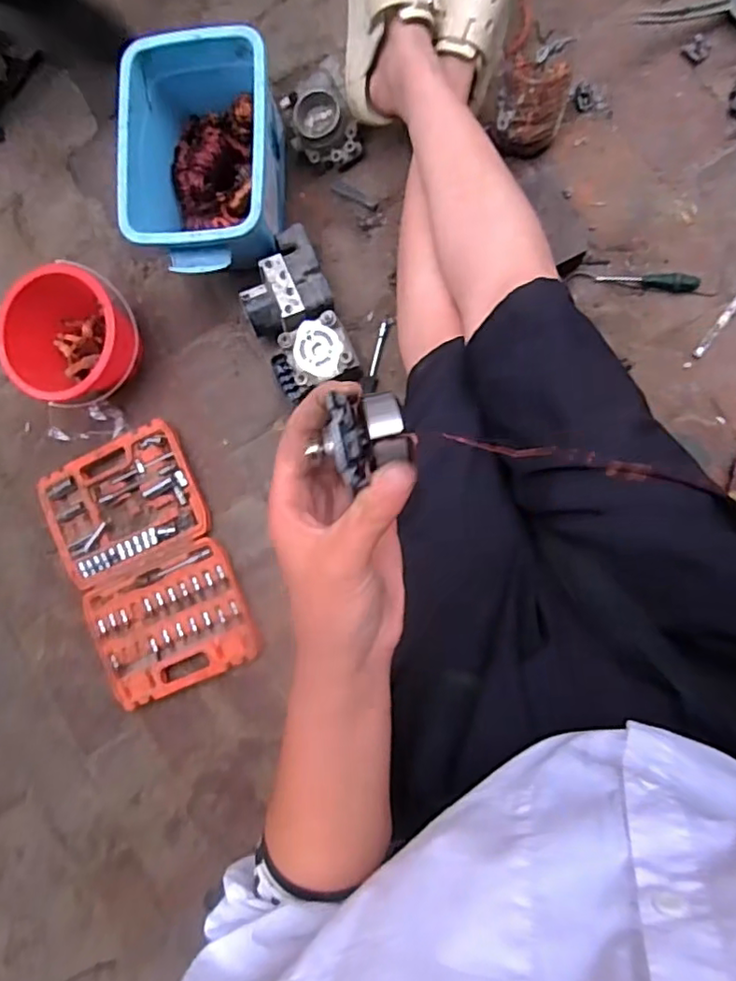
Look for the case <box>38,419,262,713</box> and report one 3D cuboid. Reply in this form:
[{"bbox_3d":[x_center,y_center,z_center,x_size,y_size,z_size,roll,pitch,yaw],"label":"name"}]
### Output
[{"bbox_3d":[-0.337,0.114,0.901,0.248,0.036,0.386,-22,86,10],"label":"case"}]

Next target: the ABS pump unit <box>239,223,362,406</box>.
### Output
[{"bbox_3d":[-0.096,-0.236,0.812,0.121,0.086,0.209,-20,88,11],"label":"ABS pump unit"}]

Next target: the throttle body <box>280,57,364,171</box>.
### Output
[{"bbox_3d":[-0.067,-0.518,0.818,0.097,0.056,0.128,-16,89,11],"label":"throttle body"}]

